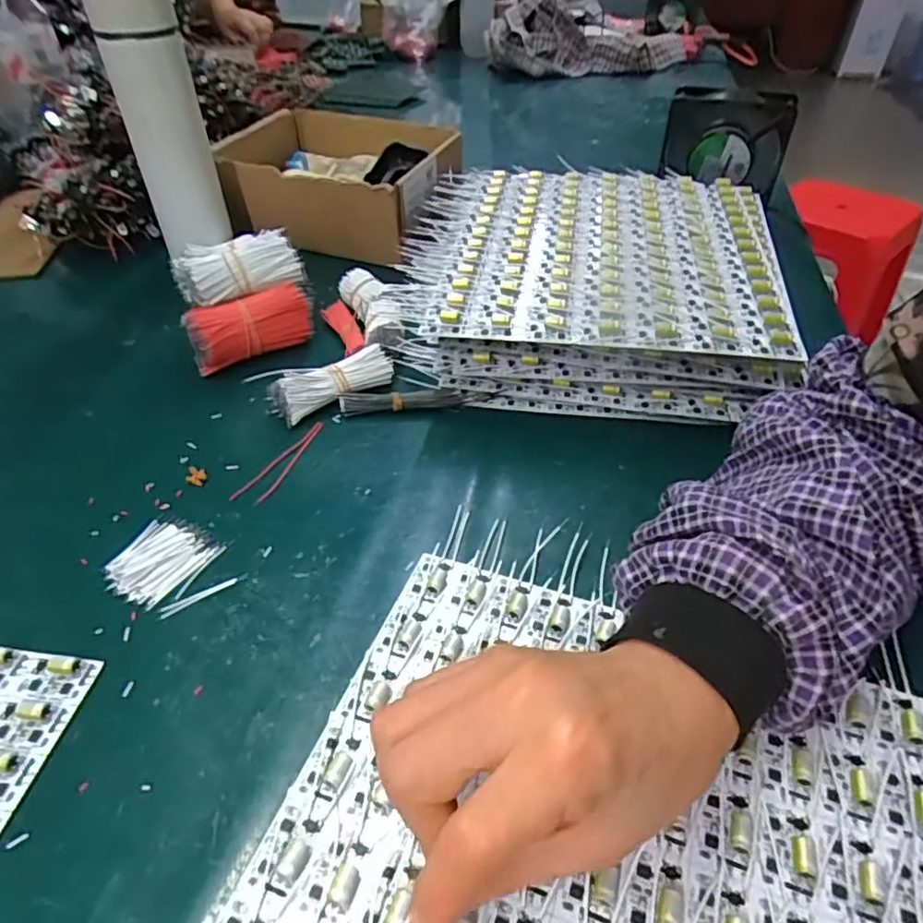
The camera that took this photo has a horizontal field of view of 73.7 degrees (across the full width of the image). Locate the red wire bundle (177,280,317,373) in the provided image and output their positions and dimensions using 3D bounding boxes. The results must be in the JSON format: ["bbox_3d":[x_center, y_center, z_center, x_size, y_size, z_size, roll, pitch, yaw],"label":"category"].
[{"bbox_3d":[-0.170,-0.109,0.501,0.095,0.049,0.030,-23,46,-23],"label":"red wire bundle"}]

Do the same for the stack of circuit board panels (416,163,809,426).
[{"bbox_3d":[0.108,-0.152,0.515,0.284,0.084,0.286,6,42,8],"label":"stack of circuit board panels"}]

